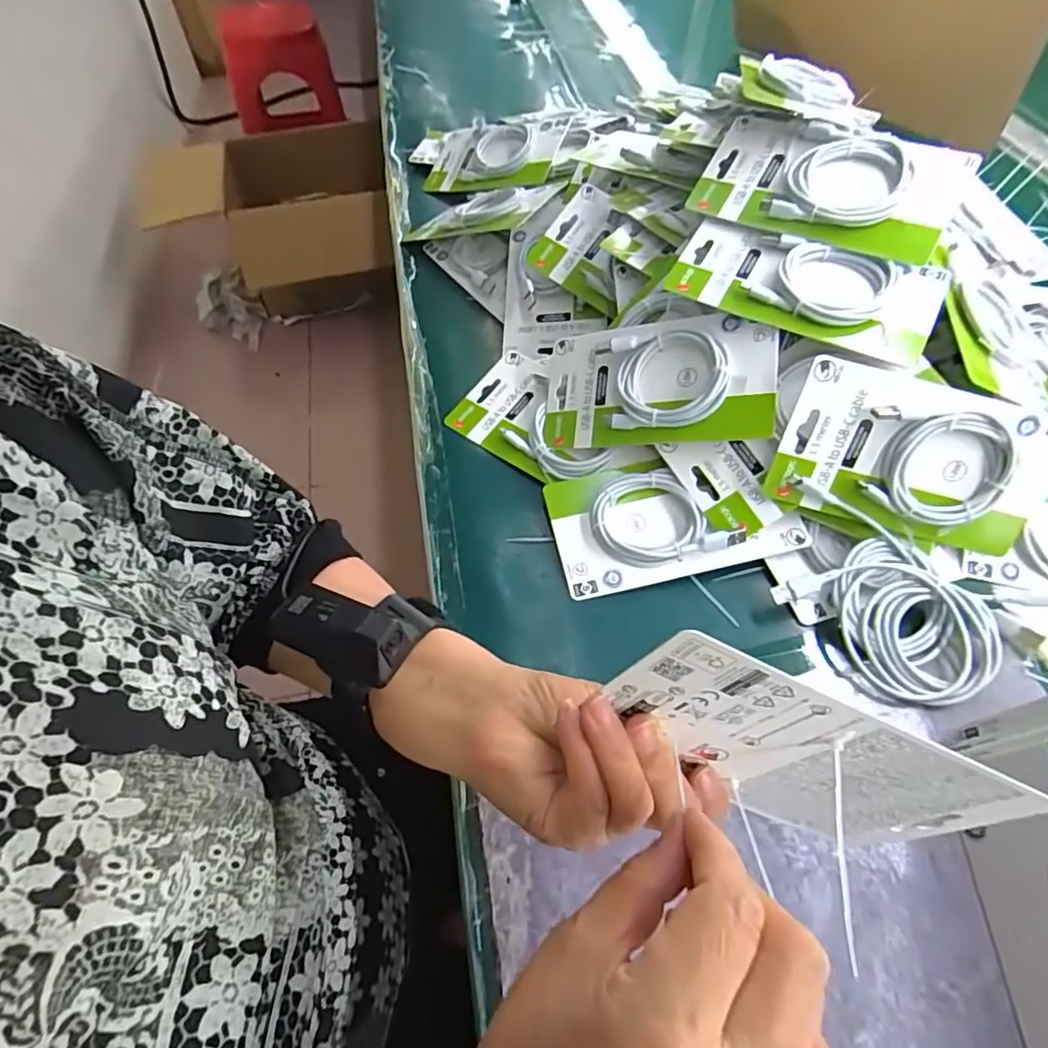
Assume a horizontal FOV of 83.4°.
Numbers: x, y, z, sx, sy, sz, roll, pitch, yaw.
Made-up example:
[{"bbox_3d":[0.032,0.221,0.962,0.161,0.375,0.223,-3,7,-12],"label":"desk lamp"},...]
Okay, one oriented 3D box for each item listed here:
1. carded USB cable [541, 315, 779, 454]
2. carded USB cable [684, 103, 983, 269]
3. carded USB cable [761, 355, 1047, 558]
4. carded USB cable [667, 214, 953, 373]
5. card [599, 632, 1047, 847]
[{"bbox_3d":[0.098,-0.109,0.458,0.178,0.022,0.099,0,81,30],"label":"carded USB cable"},{"bbox_3d":[0.225,-0.259,0.443,0.179,0.027,0.101,29,84,22],"label":"carded USB cable"},{"bbox_3d":[0.270,-0.043,0.402,0.179,0.102,0.020,15,21,3],"label":"carded USB cable"},{"bbox_3d":[0.202,-0.175,0.430,0.181,0.029,0.079,24,61,16],"label":"carded USB cable"},{"bbox_3d":[0.111,0.099,0.243,0.176,0.095,0.004,24,46,-11],"label":"card"}]

